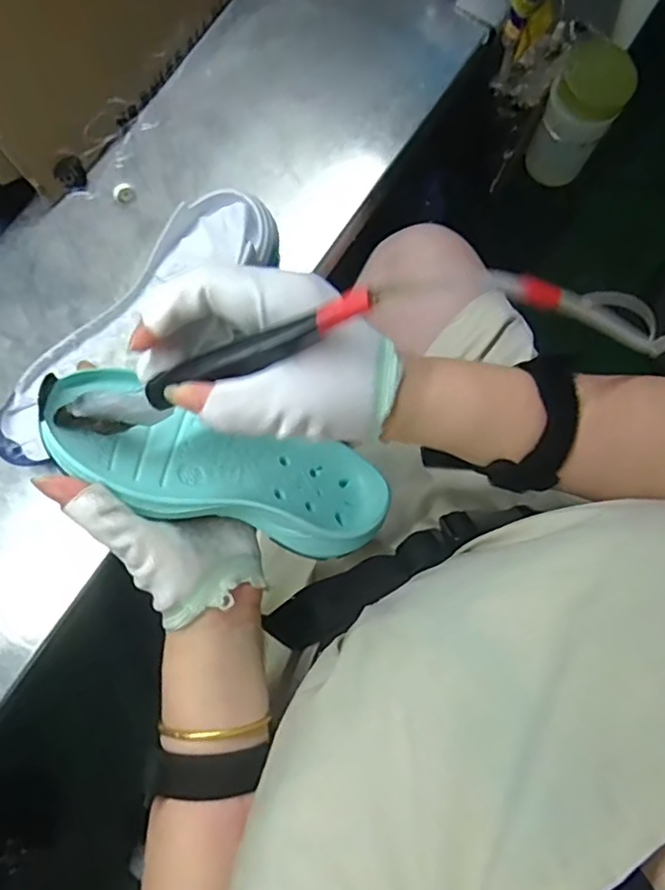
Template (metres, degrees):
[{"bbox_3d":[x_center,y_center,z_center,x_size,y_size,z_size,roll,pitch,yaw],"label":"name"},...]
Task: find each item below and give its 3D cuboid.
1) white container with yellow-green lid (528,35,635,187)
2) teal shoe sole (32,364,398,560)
[{"bbox_3d":[0.256,-0.344,0.643,0.068,0.141,0.066,0,80,-2],"label":"white container with yellow-green lid"},{"bbox_3d":[-0.059,0.013,0.339,0.188,0.035,0.065,17,79,-23],"label":"teal shoe sole"}]

